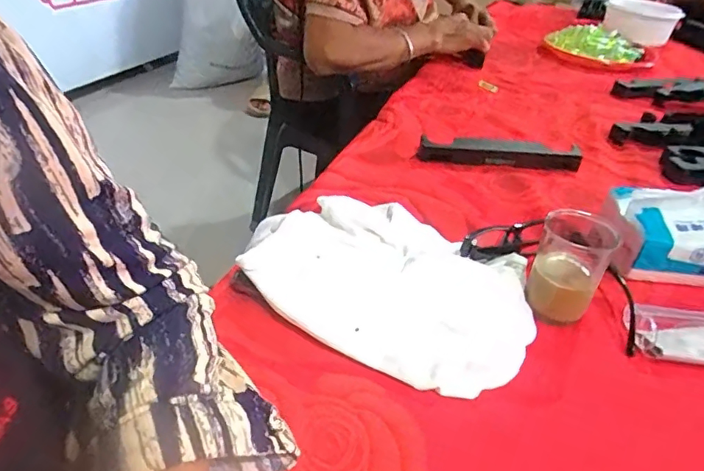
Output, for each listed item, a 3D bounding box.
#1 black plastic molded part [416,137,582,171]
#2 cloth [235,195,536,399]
[{"bbox_3d":[0.186,-0.104,0.644,0.199,0.030,0.026,6,35,4],"label":"black plastic molded part"},{"bbox_3d":[0.023,0.029,0.425,0.254,0.033,0.171,22,39,26],"label":"cloth"}]

